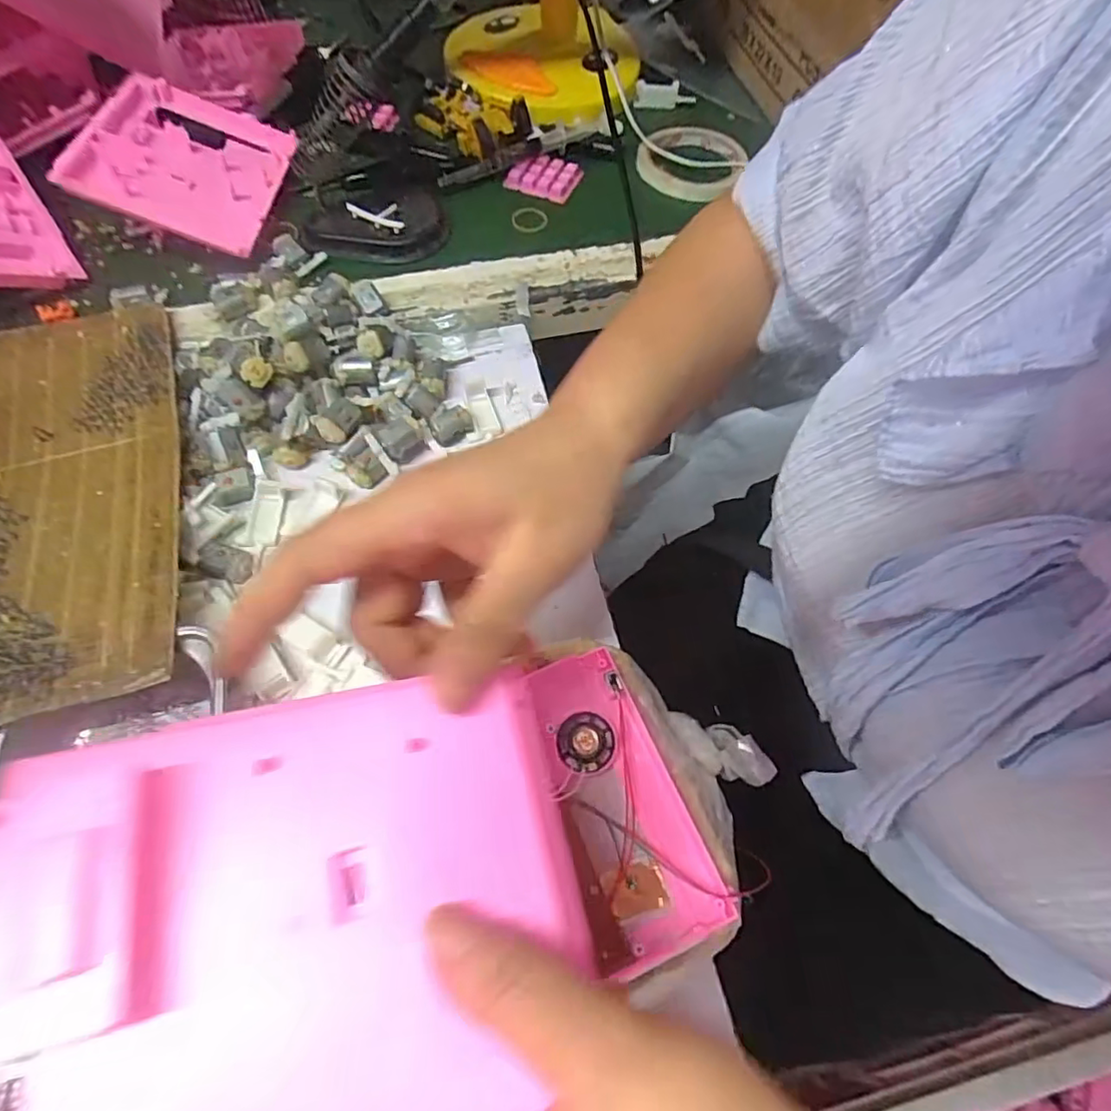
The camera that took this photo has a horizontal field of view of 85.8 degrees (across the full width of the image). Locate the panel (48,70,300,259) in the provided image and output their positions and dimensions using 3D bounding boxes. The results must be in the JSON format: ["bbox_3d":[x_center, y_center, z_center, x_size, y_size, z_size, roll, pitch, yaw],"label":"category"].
[{"bbox_3d":[-0.293,-0.315,0.475,0.139,0.021,0.155,15,57,-18],"label":"panel"}]

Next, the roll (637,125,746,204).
[{"bbox_3d":[0.124,-0.367,0.550,0.090,0.019,0.098,1,64,-2],"label":"roll"}]

